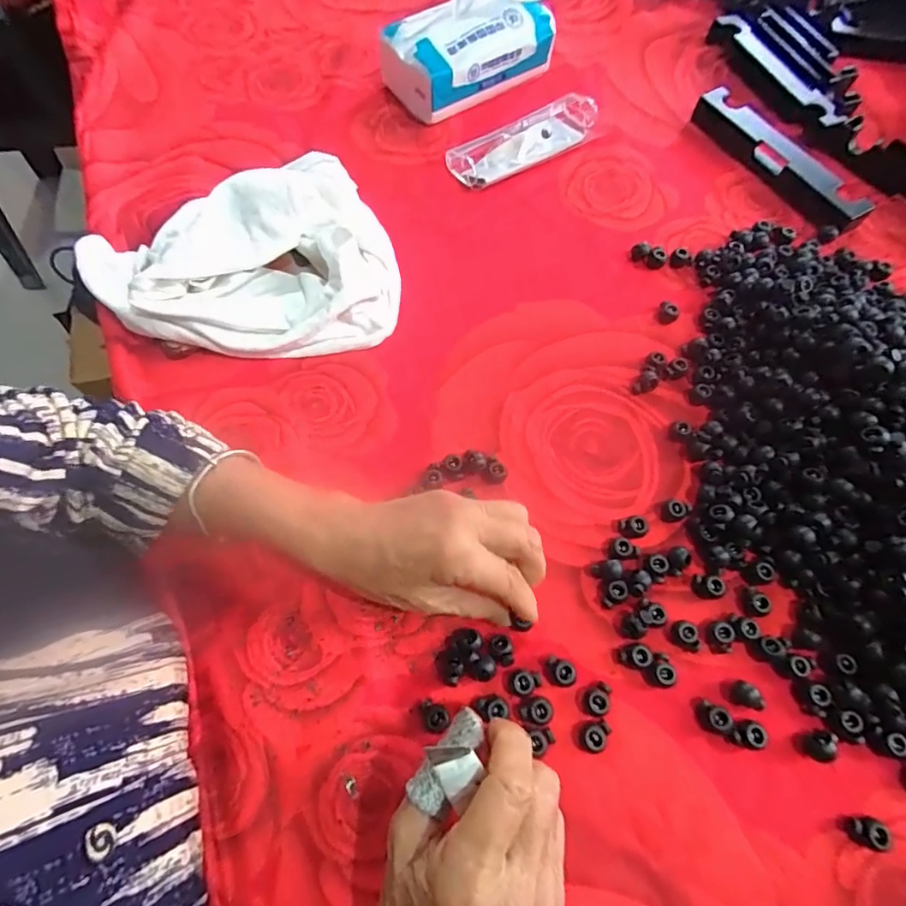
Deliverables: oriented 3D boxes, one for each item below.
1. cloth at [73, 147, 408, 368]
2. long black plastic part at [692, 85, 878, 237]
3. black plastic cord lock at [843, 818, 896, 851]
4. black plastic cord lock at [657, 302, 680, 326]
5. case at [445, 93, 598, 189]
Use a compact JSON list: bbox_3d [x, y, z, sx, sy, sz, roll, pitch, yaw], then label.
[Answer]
[{"bbox_3d":[-0.167,-0.142,0.396,0.232,0.059,0.158,-19,68,-10],"label":"cloth"},{"bbox_3d":[0.309,-0.281,0.483,0.033,0.025,0.193,-29,70,-13],"label":"long black plastic part"},{"bbox_3d":[0.225,0.206,0.275,0.020,0.010,0.014,18,67,6],"label":"black plastic cord lock"},{"bbox_3d":[0.178,-0.116,0.417,0.017,0.013,0.015,32,69,12],"label":"black plastic cord lock"},{"bbox_3d":[0.072,-0.305,0.490,0.161,0.019,0.051,-30,70,-14],"label":"case"}]

